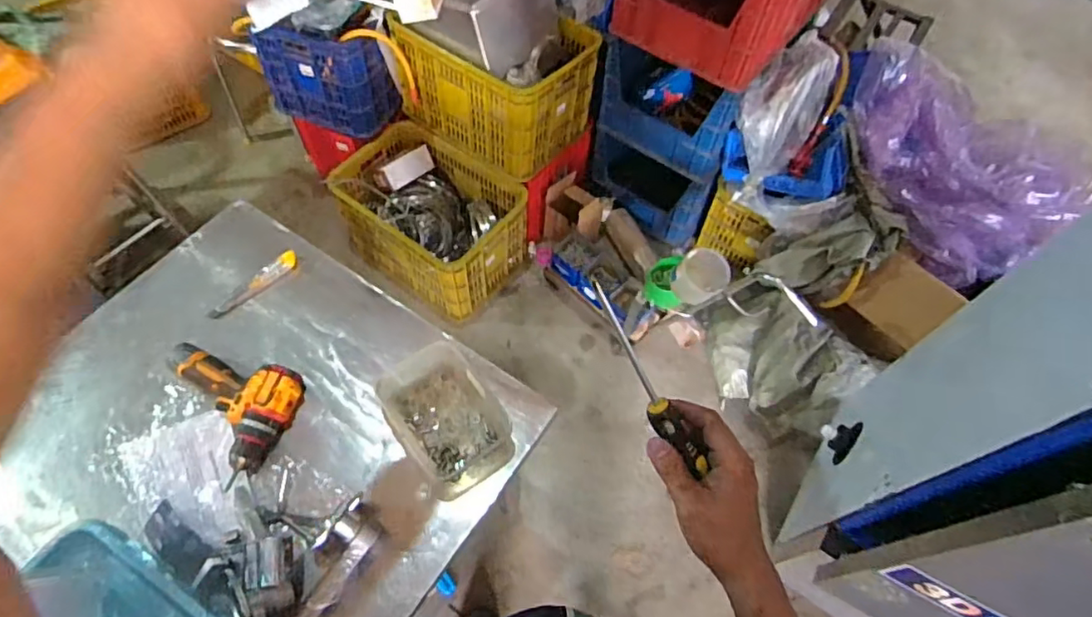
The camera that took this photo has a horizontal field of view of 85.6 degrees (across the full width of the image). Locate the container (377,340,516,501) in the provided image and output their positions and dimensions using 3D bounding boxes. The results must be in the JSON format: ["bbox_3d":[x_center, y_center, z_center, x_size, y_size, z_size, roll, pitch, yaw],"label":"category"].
[{"bbox_3d":[-0.154,0.161,0.904,0.151,0.064,0.219,-35,67,-20],"label":"container"}]

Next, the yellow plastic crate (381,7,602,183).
[{"bbox_3d":[-0.141,-0.671,1.714,0.460,0.304,0.335,32,64,15],"label":"yellow plastic crate"}]

